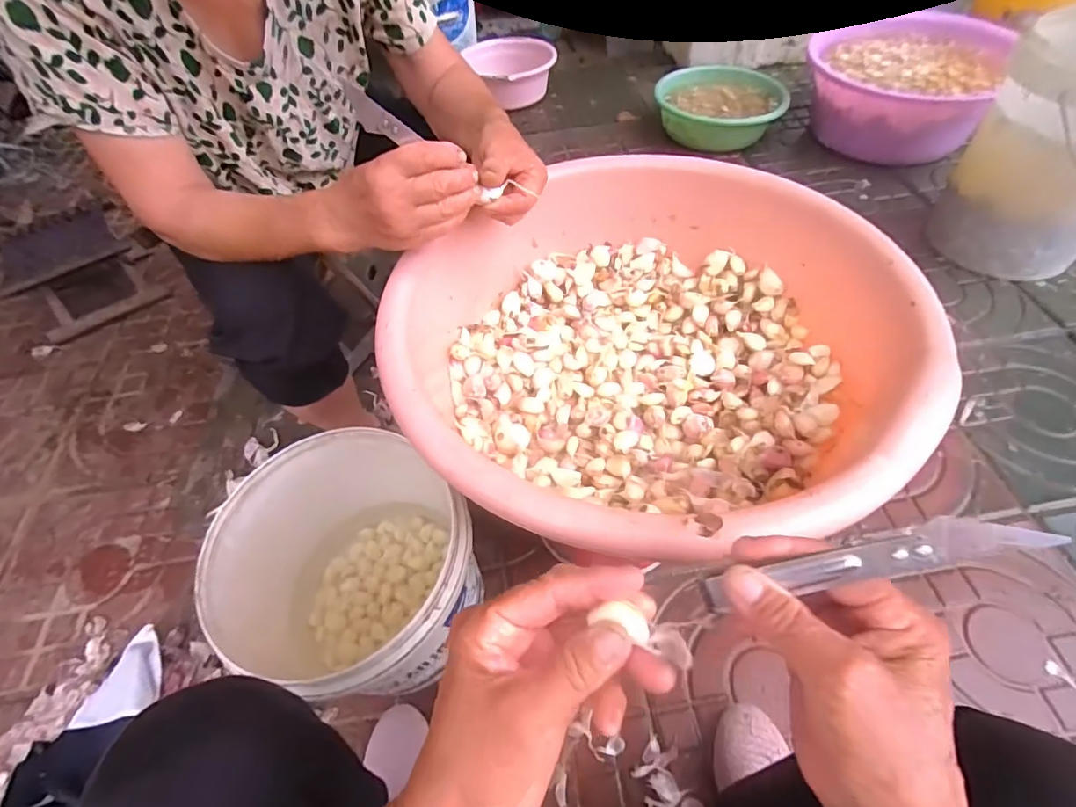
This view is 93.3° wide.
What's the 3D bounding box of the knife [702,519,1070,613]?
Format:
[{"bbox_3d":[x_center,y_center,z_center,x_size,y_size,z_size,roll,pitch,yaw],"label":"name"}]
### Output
[{"bbox_3d":[0.135,0.068,0.218,0.132,0.012,0.016,-25,50,28],"label":"knife"}]

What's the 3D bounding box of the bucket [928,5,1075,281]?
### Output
[{"bbox_3d":[0.937,-0.446,0.920,0.262,0.378,0.282,-39,60,-23],"label":"bucket"}]

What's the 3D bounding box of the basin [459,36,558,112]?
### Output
[{"bbox_3d":[-0.068,-0.981,1.512,0.260,0.134,0.263,-2,55,2],"label":"basin"}]

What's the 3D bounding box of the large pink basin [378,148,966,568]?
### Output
[{"bbox_3d":[0.099,-0.058,0.492,0.440,0.154,0.433,-2,53,3],"label":"large pink basin"}]

